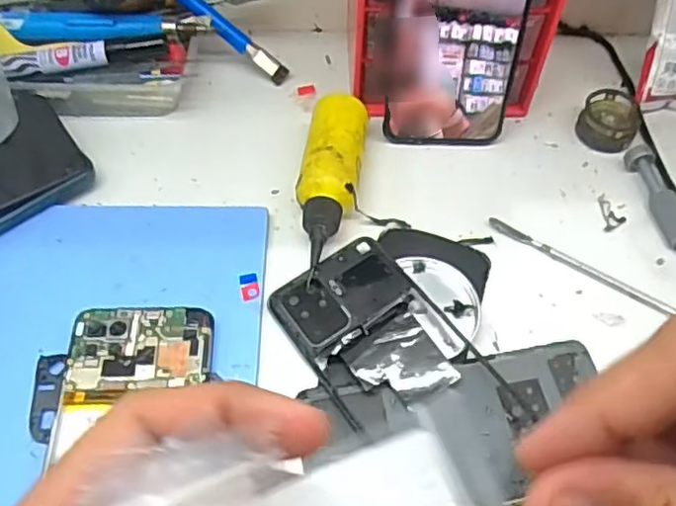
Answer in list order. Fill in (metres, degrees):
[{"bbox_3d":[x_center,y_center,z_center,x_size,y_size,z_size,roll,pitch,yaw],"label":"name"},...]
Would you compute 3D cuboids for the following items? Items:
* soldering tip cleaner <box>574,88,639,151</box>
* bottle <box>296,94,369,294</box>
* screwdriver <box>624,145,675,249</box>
[{"bbox_3d":[0.186,-0.091,0.449,0.038,0.019,0.044,24,57,16],"label":"soldering tip cleaner"},{"bbox_3d":[-0.005,-0.041,0.397,0.035,0.035,0.126,7,54,4],"label":"bottle"},{"bbox_3d":[0.205,-0.022,0.402,0.017,0.014,0.112,-5,55,-5],"label":"screwdriver"}]

